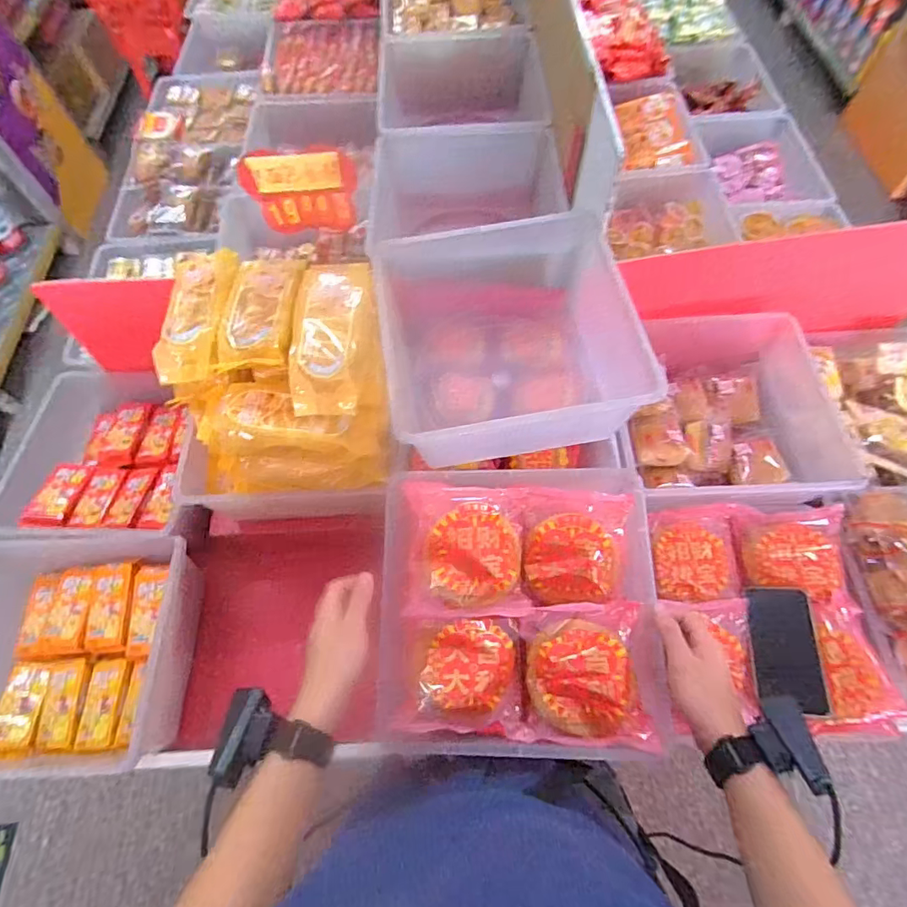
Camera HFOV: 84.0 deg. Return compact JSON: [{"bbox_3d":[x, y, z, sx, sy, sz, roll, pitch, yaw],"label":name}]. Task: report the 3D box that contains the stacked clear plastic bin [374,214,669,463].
[{"bbox_3d":[0.067,-0.147,0.669,0.284,0.150,0.301,-9,64,-3],"label":"stacked clear plastic bin"}]

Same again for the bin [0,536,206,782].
[{"bbox_3d":[-0.529,0.273,0.727,0.280,0.127,0.301,-4,64,0],"label":"bin"}]

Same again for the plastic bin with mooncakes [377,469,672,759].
[{"bbox_3d":[0.070,0.160,0.544,0.301,0.121,0.293,-2,71,7],"label":"plastic bin with mooncakes"}]

